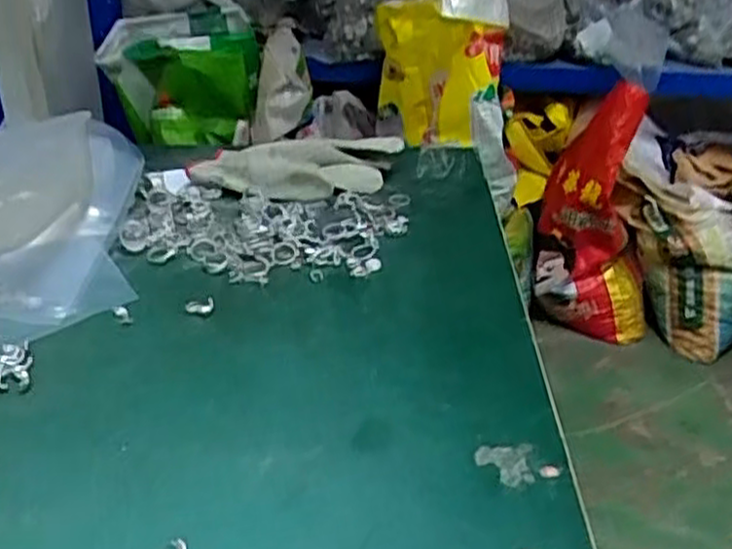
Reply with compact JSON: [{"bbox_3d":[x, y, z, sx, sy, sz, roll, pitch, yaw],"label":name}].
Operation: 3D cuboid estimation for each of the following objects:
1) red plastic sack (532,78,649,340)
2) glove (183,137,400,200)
[{"bbox_3d":[0.552,-0.137,1.777,0.277,0.565,0.202,15,32,19],"label":"red plastic sack"},{"bbox_3d":[-0.065,-0.102,0.729,0.204,0.038,0.070,-3,31,-7],"label":"glove"}]

